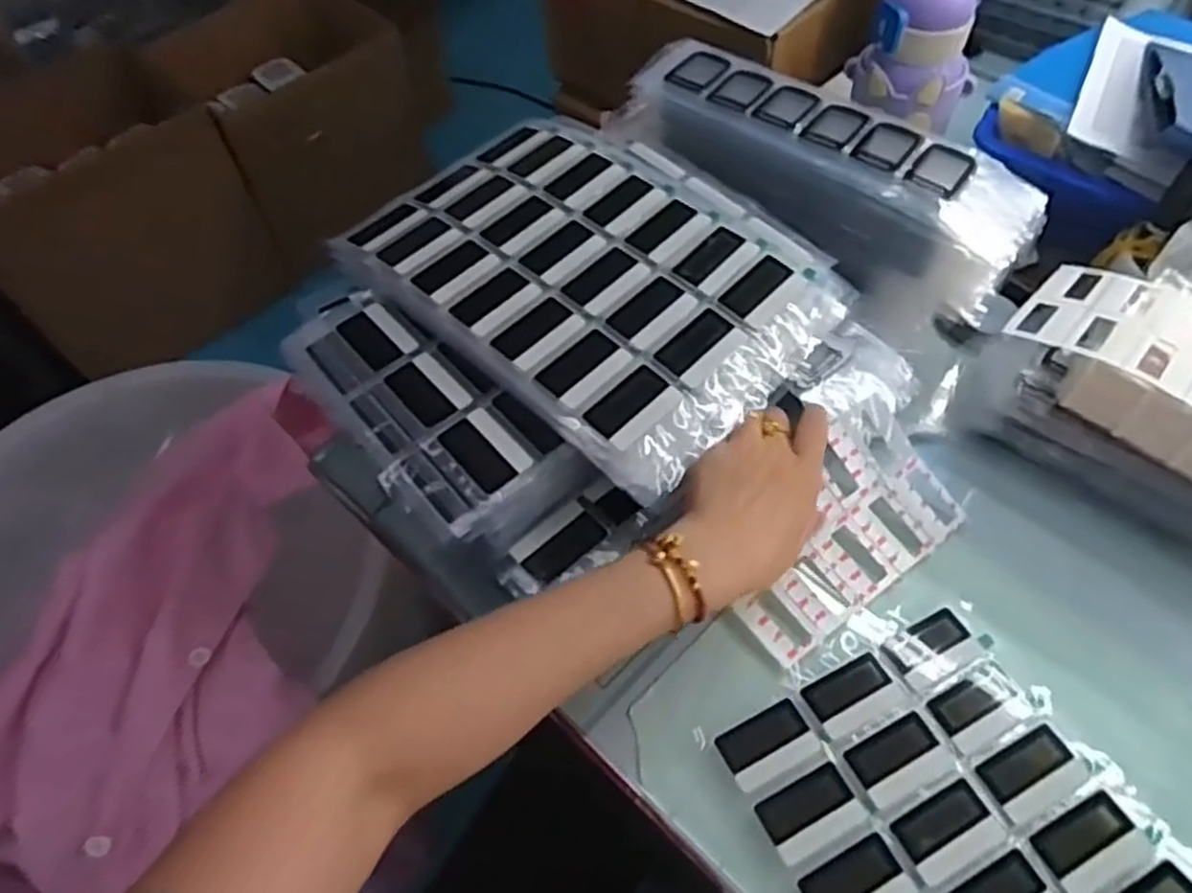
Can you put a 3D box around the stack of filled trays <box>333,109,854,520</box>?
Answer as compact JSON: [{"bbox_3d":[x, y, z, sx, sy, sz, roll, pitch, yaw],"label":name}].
[{"bbox_3d":[-0.005,-0.126,0.526,0.306,0.041,0.225,37,65,24],"label":"stack of filled trays"}]

